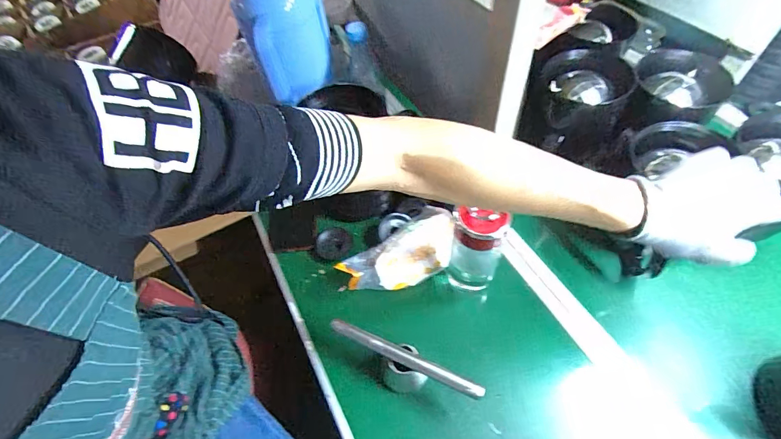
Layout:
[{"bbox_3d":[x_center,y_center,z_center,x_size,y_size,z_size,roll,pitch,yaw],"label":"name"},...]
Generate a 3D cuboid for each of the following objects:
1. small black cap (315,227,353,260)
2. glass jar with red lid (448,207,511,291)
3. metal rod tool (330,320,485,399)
[{"bbox_3d":[-0.093,0.038,0.646,0.057,0.012,0.065,-1,54,3],"label":"small black cap"},{"bbox_3d":[0.115,0.041,0.529,0.062,0.171,0.058,-2,54,3],"label":"glass jar with red lid"},{"bbox_3d":[0.016,0.192,0.506,0.198,0.077,0.042,15,57,14],"label":"metal rod tool"}]

